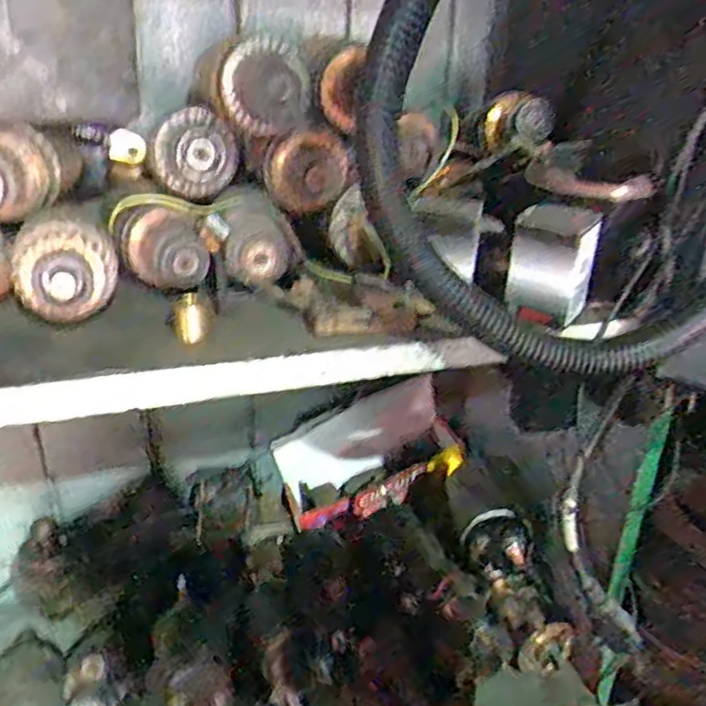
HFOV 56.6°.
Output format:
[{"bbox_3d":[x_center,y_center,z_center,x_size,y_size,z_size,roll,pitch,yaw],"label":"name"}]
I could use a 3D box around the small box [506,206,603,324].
[{"bbox_3d":[0.106,-0.049,0.348,0.037,0.052,0.032,17,29,28],"label":"small box"}]

